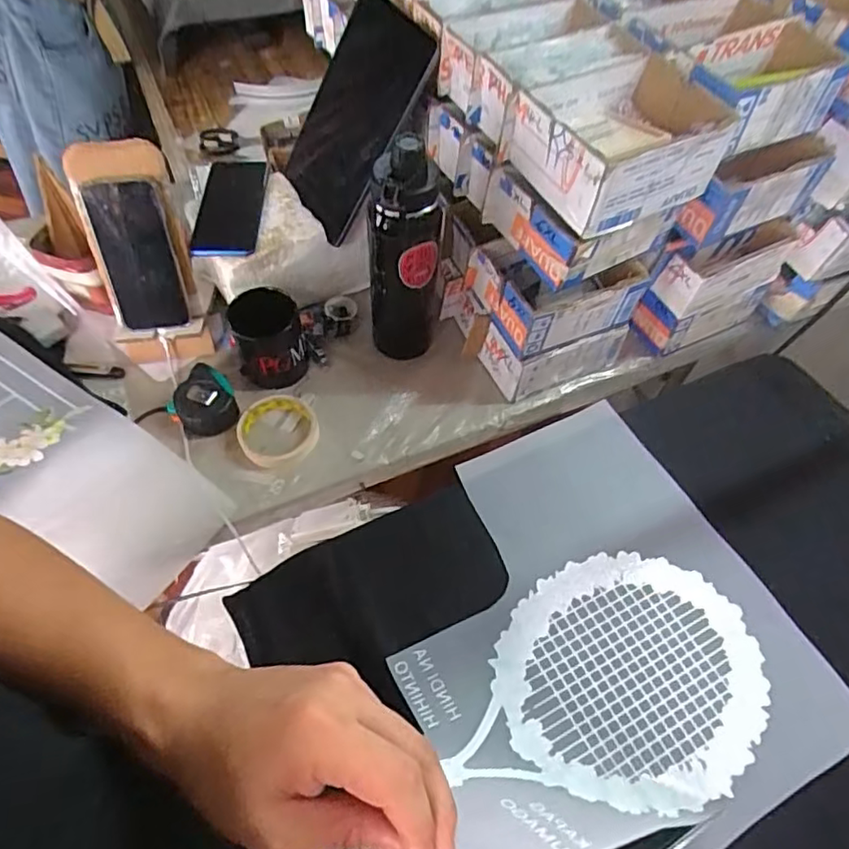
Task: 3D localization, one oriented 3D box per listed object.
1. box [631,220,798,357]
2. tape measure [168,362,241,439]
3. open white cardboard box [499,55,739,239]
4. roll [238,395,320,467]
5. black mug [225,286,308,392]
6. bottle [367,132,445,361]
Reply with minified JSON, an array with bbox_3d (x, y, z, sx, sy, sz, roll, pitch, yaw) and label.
[{"bbox_3d":[0.367,-0.173,0.758,0.173,0.147,0.056,-22,61,-16],"label":"box"},{"bbox_3d":[-0.267,-0.025,0.716,0.072,0.050,0.073,1,57,-2],"label":"tape measure"},{"bbox_3d":[0.185,-0.273,0.577,0.171,0.075,0.139,-24,61,-17],"label":"open white cardboard box"},{"bbox_3d":[-0.175,0.007,0.713,0.093,0.024,0.091,1,57,-2],"label":"roll"},{"bbox_3d":[-0.189,-0.102,0.725,0.082,0.109,0.080,-11,58,-9],"label":"black mug"},{"bbox_3d":[-0.025,-0.176,0.695,0.083,0.300,0.074,5,57,1],"label":"bottle"}]

